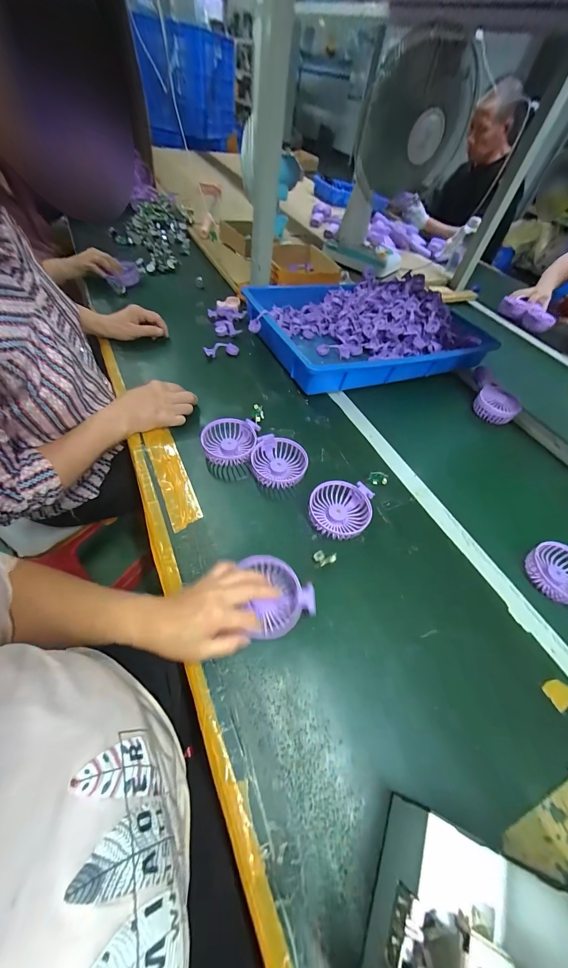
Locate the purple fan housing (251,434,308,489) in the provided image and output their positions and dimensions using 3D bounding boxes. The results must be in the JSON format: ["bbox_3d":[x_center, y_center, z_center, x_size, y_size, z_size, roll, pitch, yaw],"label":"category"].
[{"bbox_3d":[-0.009,-0.037,0.523,0.088,0.028,0.084,22,55,10],"label":"purple fan housing"}]

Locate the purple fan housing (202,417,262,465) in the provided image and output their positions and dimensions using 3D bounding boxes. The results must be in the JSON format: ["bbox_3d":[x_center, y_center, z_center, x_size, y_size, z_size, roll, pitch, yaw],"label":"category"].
[{"bbox_3d":[-0.090,-0.070,0.534,0.090,0.032,0.080,-2,55,-7],"label":"purple fan housing"}]

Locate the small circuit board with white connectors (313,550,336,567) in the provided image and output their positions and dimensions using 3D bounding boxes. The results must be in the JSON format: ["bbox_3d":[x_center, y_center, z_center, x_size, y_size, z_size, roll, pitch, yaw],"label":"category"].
[{"bbox_3d":[0.055,0.102,0.432,0.030,0.013,0.019,10,54,1],"label":"small circuit board with white connectors"}]

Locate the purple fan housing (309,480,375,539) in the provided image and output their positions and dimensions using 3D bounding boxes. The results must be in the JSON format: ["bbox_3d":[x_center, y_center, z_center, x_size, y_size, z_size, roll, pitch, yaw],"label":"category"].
[{"bbox_3d":[0.085,0.039,0.476,0.091,0.030,0.084,3,54,-4],"label":"purple fan housing"}]

